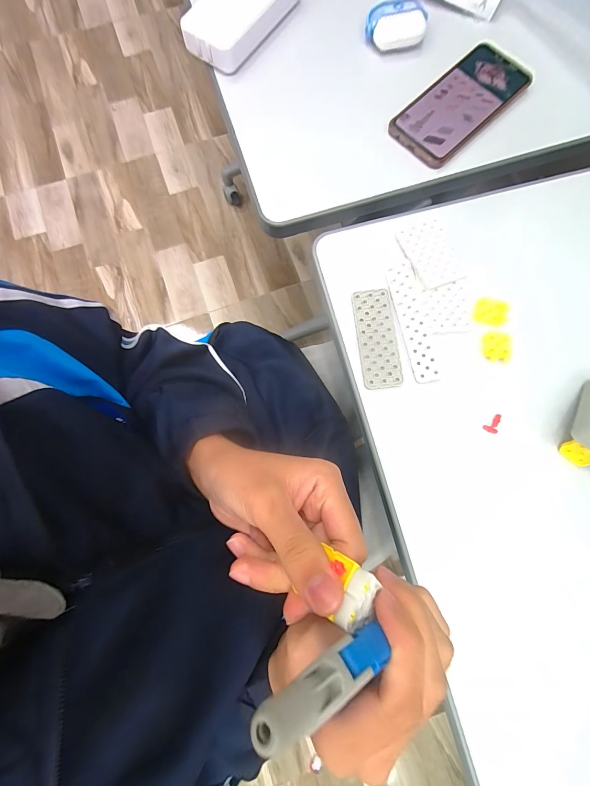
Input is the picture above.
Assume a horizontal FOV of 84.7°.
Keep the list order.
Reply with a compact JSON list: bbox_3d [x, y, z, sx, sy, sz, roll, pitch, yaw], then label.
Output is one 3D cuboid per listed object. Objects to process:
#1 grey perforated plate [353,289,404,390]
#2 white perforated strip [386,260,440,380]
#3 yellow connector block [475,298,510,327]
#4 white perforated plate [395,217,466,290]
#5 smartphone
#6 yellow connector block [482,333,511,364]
[{"bbox_3d":[0.080,-0.054,0.315,0.038,0.004,0.098,-6,80,-2],"label":"grey perforated plate"},{"bbox_3d":[0.116,-0.070,0.316,0.028,0.004,0.119,-12,80,-3],"label":"white perforated strip"},{"bbox_3d":[0.194,-0.080,0.318,0.031,0.004,0.026,13,80,2],"label":"yellow connector block"},{"bbox_3d":[0.136,-0.141,0.326,0.049,0.006,0.071,-17,80,-4],"label":"white perforated plate"},{"bbox_3d":[0.182,-0.318,0.354,0.157,0.010,0.074,-43,83,-8],"label":"smartphone"},{"bbox_3d":[0.196,-0.045,0.312,0.028,0.004,0.029,5,79,0],"label":"yellow connector block"}]

